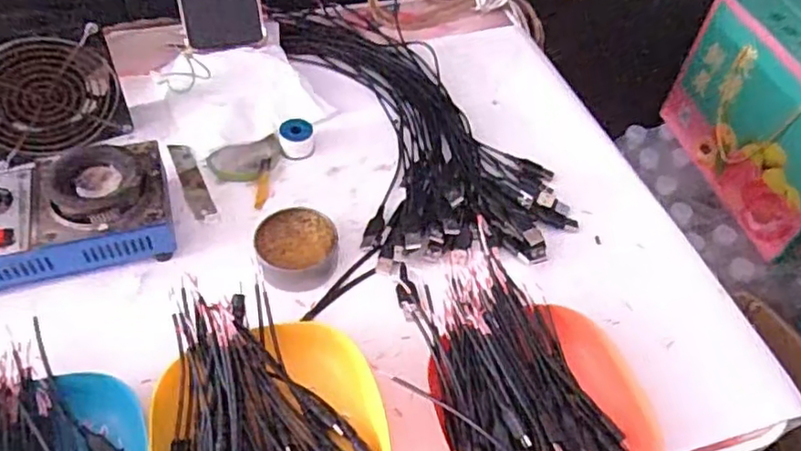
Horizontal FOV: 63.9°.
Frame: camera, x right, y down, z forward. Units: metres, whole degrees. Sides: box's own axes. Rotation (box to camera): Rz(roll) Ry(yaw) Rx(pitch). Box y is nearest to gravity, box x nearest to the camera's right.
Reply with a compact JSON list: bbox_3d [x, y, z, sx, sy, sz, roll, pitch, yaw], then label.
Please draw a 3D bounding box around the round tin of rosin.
[{"bbox_3d":[-0.081,0.017,0.502,0.061,0.020,0.065,2,51,-3],"label":"round tin of rosin"}]

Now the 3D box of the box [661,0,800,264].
[{"bbox_3d":[0.564,-0.154,0.918,0.158,0.233,0.329,-10,53,-12],"label":"box"}]

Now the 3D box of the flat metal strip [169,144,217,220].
[{"bbox_3d":[-0.182,-0.040,0.562,0.018,0.005,0.097,-20,56,-19],"label":"flat metal strip"}]

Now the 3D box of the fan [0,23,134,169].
[{"bbox_3d":[-0.295,-0.105,0.533,0.119,0.104,0.032,-23,57,-21],"label":"fan"}]

